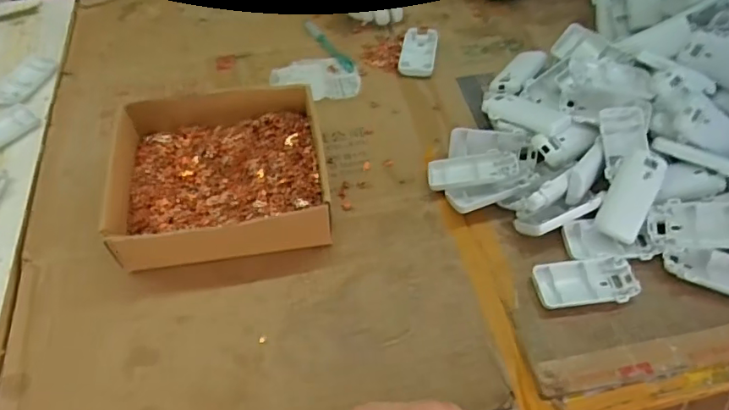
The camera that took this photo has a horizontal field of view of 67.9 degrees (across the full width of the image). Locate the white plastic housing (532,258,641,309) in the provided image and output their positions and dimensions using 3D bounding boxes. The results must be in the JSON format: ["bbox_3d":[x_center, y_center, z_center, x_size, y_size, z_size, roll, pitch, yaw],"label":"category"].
[{"bbox_3d":[0.214,0.076,0.526,0.096,0.021,0.047,-2,53,-4],"label":"white plastic housing"}]

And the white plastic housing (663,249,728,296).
[{"bbox_3d":[0.346,0.066,0.534,0.094,0.018,0.047,14,54,10],"label":"white plastic housing"}]

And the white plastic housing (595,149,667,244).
[{"bbox_3d":[0.271,-0.011,0.552,0.041,0.018,0.093,22,97,15],"label":"white plastic housing"}]

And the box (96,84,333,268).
[{"bbox_3d":[-0.154,-0.032,0.571,0.220,0.067,0.200,-7,53,-7],"label":"box"}]

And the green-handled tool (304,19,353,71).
[{"bbox_3d":[-0.048,-0.222,0.755,0.019,0.009,0.124,-27,58,-21],"label":"green-handled tool"}]

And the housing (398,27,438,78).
[{"bbox_3d":[0.073,-0.206,0.728,0.046,0.013,0.097,9,53,5],"label":"housing"}]

